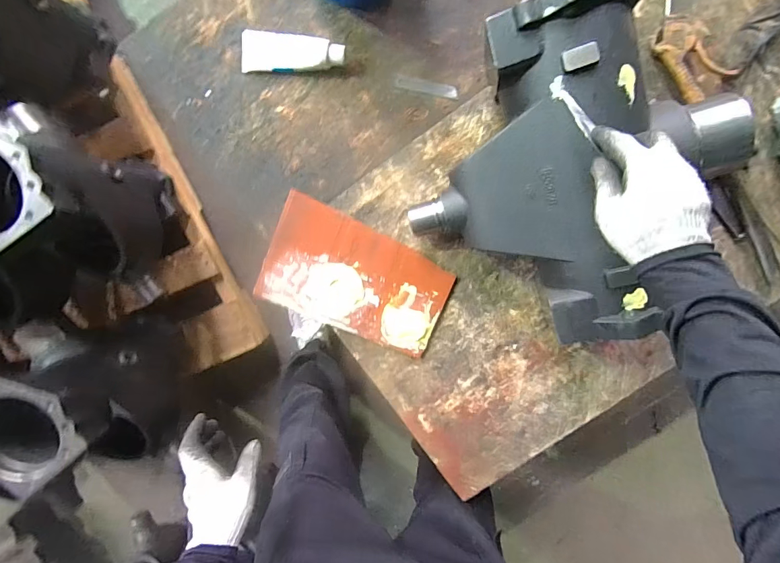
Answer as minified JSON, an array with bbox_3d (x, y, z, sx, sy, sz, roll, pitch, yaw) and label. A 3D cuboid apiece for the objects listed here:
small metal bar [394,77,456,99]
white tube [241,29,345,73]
[{"bbox_3d":[0.057,-0.297,0.606,0.095,0.004,0.018,10,98,-4],"label":"small metal bar"},{"bbox_3d":[-0.142,-0.336,0.576,0.149,0.029,0.055,1,98,-3],"label":"white tube"}]

